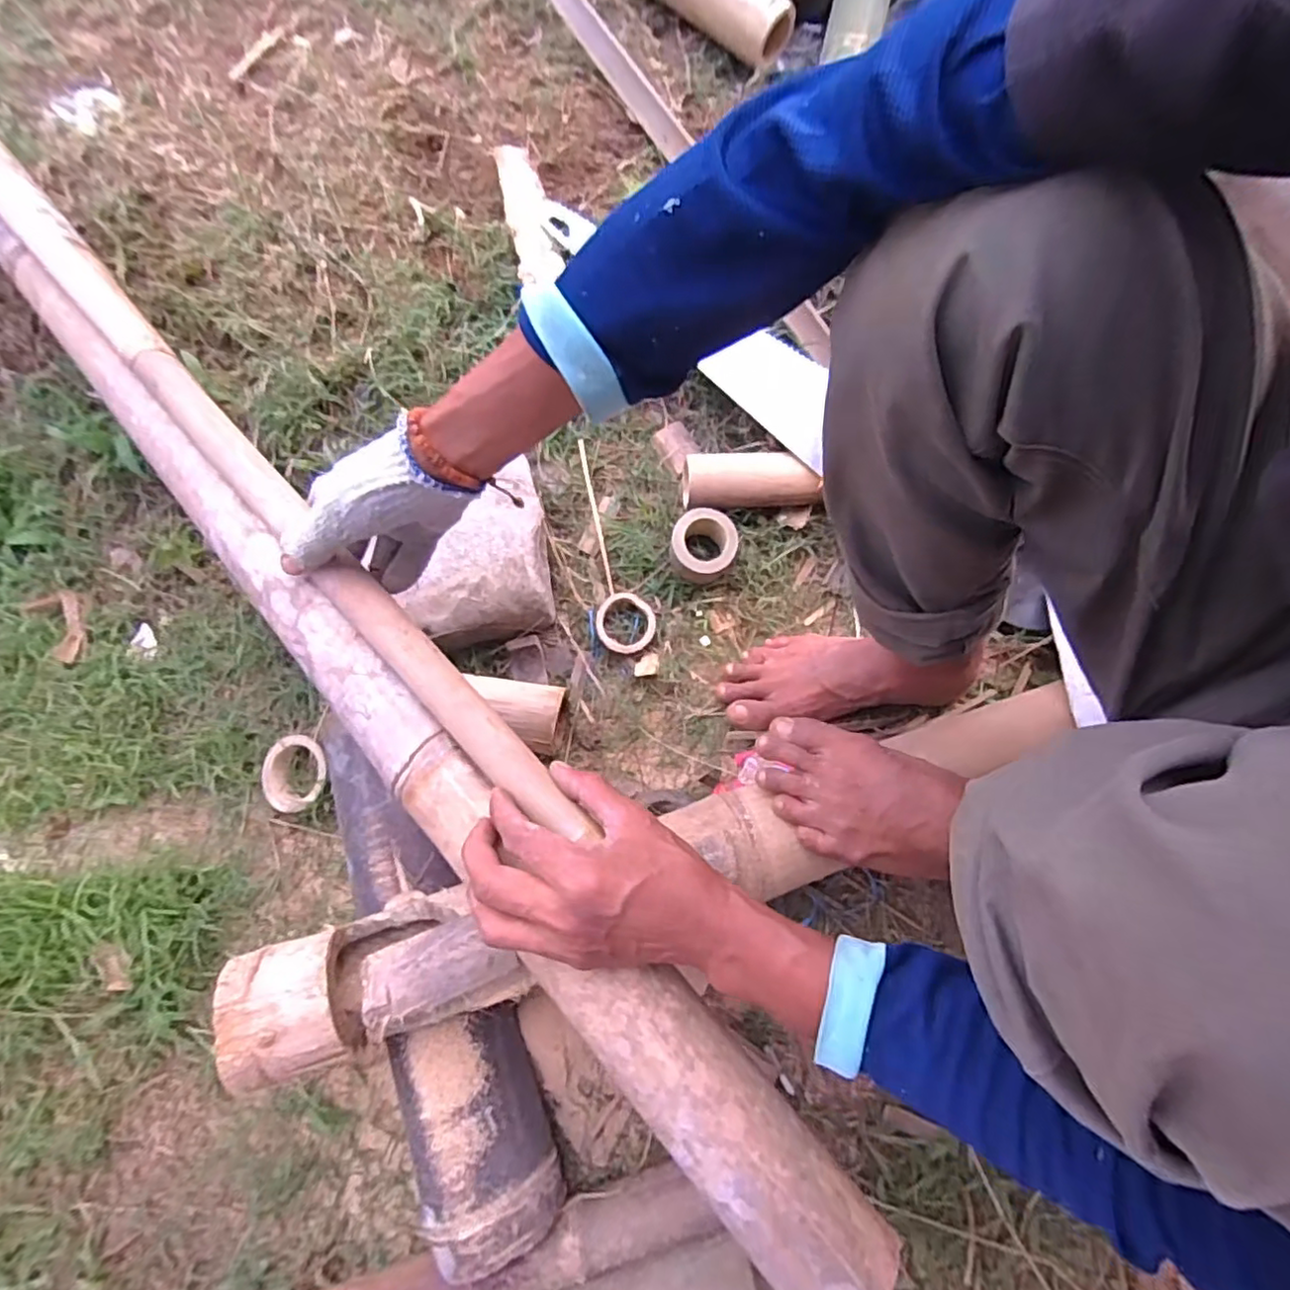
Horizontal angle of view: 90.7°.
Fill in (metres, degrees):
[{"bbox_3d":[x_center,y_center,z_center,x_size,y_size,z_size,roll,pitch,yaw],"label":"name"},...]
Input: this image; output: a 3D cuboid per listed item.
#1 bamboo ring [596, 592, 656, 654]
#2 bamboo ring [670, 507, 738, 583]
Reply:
[{"bbox_3d":[-0.020,-0.024,0.663,0.060,0.015,0.064,-1,74,2],"label":"bamboo ring"},{"bbox_3d":[0.061,-0.103,0.666,0.066,0.044,0.064,-1,74,2],"label":"bamboo ring"}]

